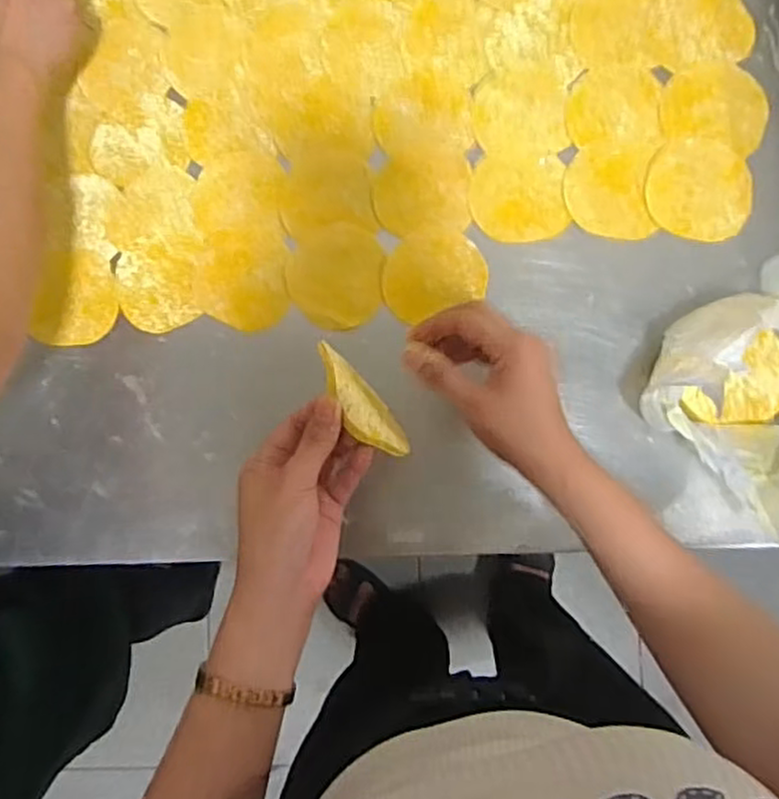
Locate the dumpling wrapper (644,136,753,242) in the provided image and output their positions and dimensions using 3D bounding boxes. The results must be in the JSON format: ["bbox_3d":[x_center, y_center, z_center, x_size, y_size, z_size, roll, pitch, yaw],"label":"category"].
[{"bbox_3d":[0.248,-0.170,0.577,0.080,0.004,0.082,6,85,5],"label":"dumpling wrapper"}]

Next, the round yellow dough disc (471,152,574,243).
[{"bbox_3d":[0.105,-0.164,0.585,0.077,0.004,0.072,0,84,3],"label":"round yellow dough disc"}]

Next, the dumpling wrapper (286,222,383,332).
[{"bbox_3d":[-0.045,-0.101,0.584,0.076,0.004,0.086,2,84,3],"label":"dumpling wrapper"}]

